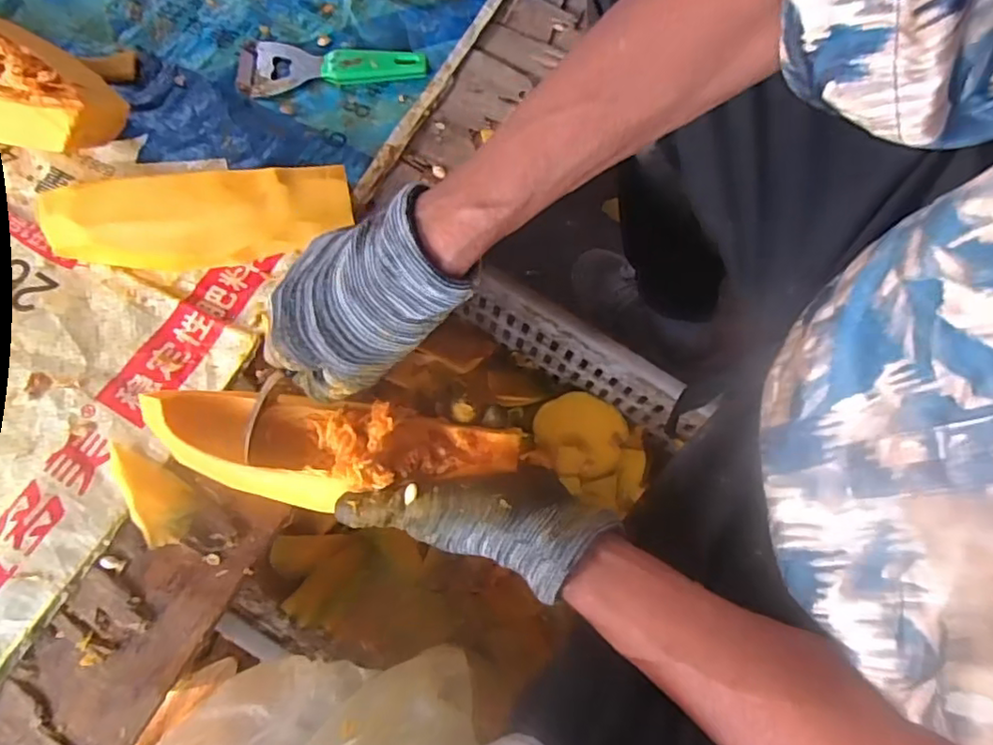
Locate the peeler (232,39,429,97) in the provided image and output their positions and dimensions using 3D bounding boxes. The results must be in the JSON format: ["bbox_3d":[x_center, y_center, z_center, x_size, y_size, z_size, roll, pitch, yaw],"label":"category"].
[{"bbox_3d":[-0.133,-0.252,0.506,0.148,0.010,0.053,-5,72,-5],"label":"peeler"}]

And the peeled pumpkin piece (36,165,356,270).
[{"bbox_3d":[-0.204,-0.105,0.430,0.201,0.050,0.048,-10,72,-6],"label":"peeled pumpkin piece"}]

